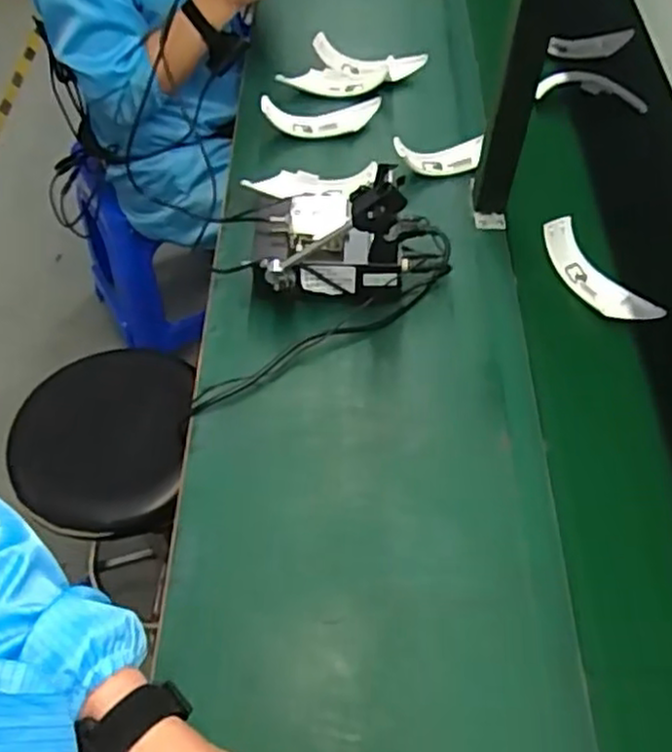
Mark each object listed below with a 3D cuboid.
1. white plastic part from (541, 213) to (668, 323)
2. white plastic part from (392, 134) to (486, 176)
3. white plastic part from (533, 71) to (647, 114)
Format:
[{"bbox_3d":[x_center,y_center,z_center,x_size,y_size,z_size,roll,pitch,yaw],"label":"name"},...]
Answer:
[{"bbox_3d":[0.328,-0.125,0.912,0.025,0.056,0.179,3,45,-55],"label":"white plastic part"},{"bbox_3d":[0.149,-0.315,1.035,0.133,0.047,0.045,-10,55,-6],"label":"white plastic part"},{"bbox_3d":[0.413,-0.461,1.150,0.175,0.033,0.049,10,56,8],"label":"white plastic part"}]

